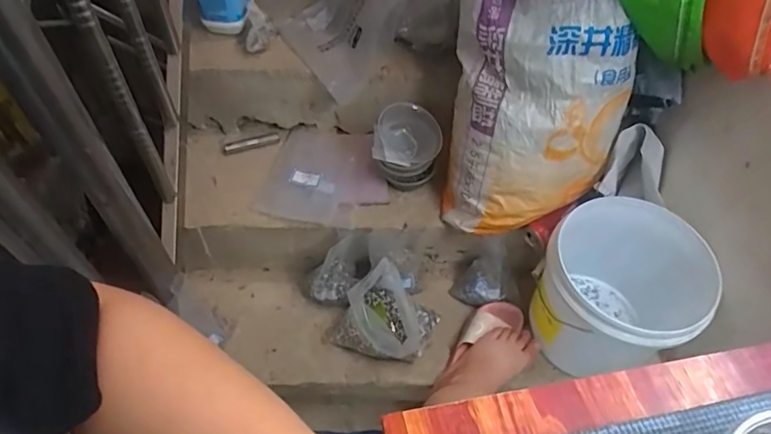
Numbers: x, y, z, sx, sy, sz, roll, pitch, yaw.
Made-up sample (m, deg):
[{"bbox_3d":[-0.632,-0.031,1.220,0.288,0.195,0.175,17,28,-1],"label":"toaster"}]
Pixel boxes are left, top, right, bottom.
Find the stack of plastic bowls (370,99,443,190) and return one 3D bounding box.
[{"bbox_3d":[0.038,-0.125,0.989,0.125,0.145,0.107,2,56,-2],"label":"stack of plastic bowls"}]

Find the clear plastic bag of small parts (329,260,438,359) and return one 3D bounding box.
[{"bbox_3d":[0.000,0.189,0.972,0.180,0.139,0.150,23,57,12],"label":"clear plastic bag of small parts"}]

